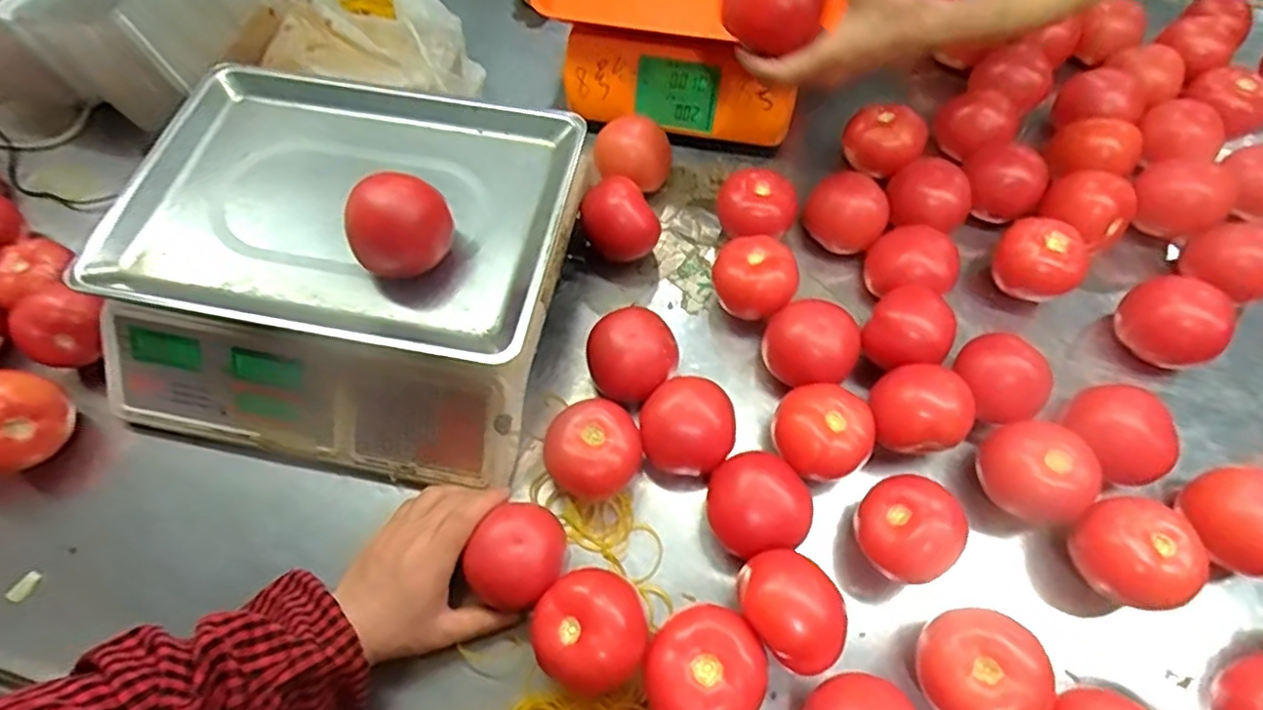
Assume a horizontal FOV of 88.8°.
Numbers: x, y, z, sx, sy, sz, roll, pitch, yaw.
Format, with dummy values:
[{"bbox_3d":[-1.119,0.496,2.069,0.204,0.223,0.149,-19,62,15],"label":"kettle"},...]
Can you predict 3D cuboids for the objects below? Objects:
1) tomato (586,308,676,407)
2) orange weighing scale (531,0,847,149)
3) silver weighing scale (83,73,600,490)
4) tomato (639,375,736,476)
[{"bbox_3d":[0.001,0.005,0.543,0.071,0.068,0.070,0,63,0],"label":"tomato"},{"bbox_3d":[0.064,-0.359,0.682,0.294,0.132,0.241,15,64,8],"label":"orange weighing scale"},{"bbox_3d":[-0.237,-0.082,0.544,0.346,0.141,0.318,11,63,5],"label":"silver weighing scale"},{"bbox_3d":[0.045,0.057,0.515,0.070,0.060,0.072,0,63,0],"label":"tomato"}]

